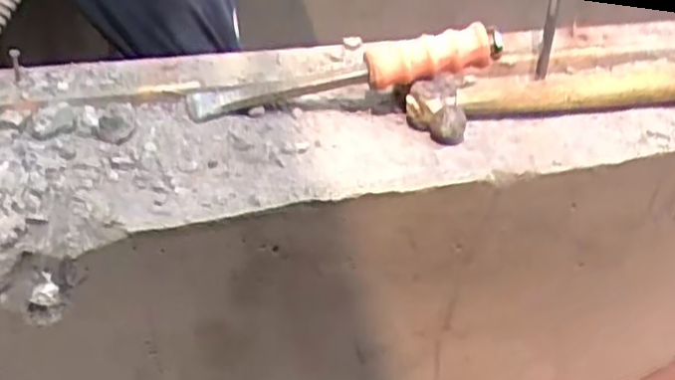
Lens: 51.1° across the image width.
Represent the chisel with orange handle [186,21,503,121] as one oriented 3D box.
[{"bbox_3d":[0.007,-0.088,0.534,0.238,0.034,0.029,-12,36,0],"label":"chisel with orange handle"}]

